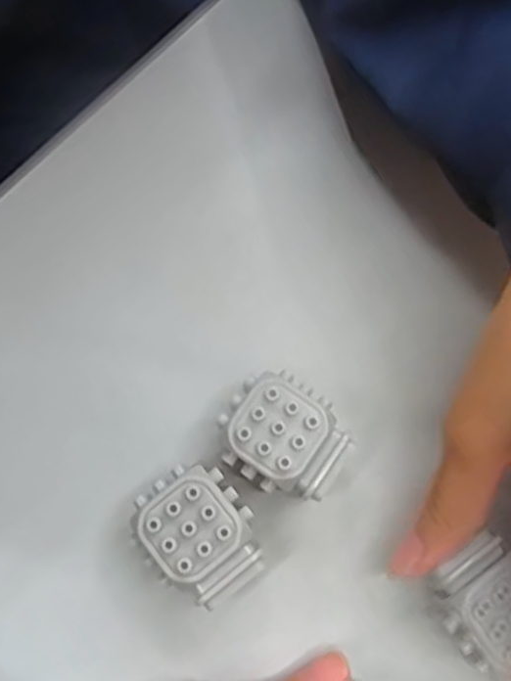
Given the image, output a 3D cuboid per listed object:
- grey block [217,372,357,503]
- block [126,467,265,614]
[{"bbox_3d":[0.010,0.035,0.260,0.042,0.037,0.035,35,80,6],"label":"grey block"},{"bbox_3d":[-0.019,0.066,0.252,0.034,0.037,0.042,-38,81,-7],"label":"block"}]

